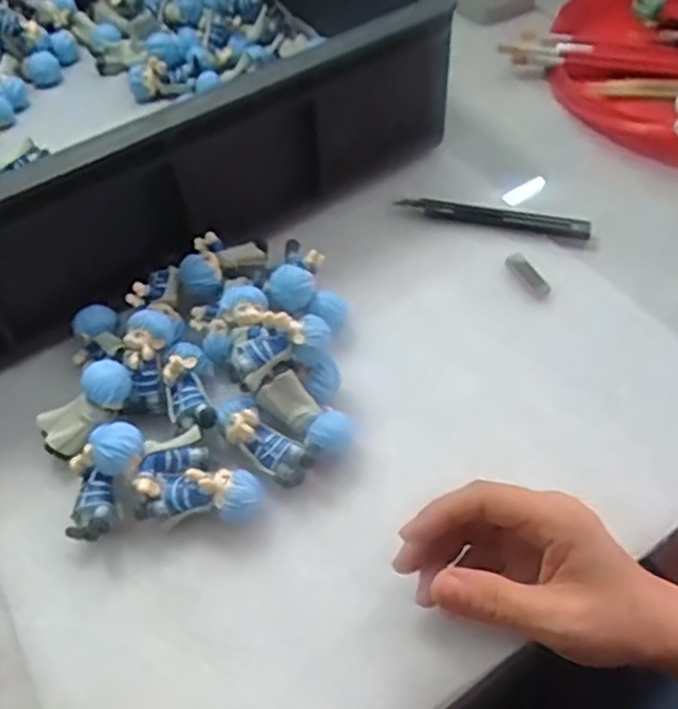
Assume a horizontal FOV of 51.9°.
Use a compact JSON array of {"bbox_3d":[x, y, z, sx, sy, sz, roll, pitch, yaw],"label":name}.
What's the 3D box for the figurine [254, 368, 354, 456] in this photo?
[{"bbox_3d":[-0.018,0.033,0.391,0.057,0.020,0.029,37,62,5],"label":"figurine"}]

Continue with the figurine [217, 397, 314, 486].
[{"bbox_3d":[-0.041,0.046,0.383,0.061,0.018,0.024,38,63,14],"label":"figurine"}]

